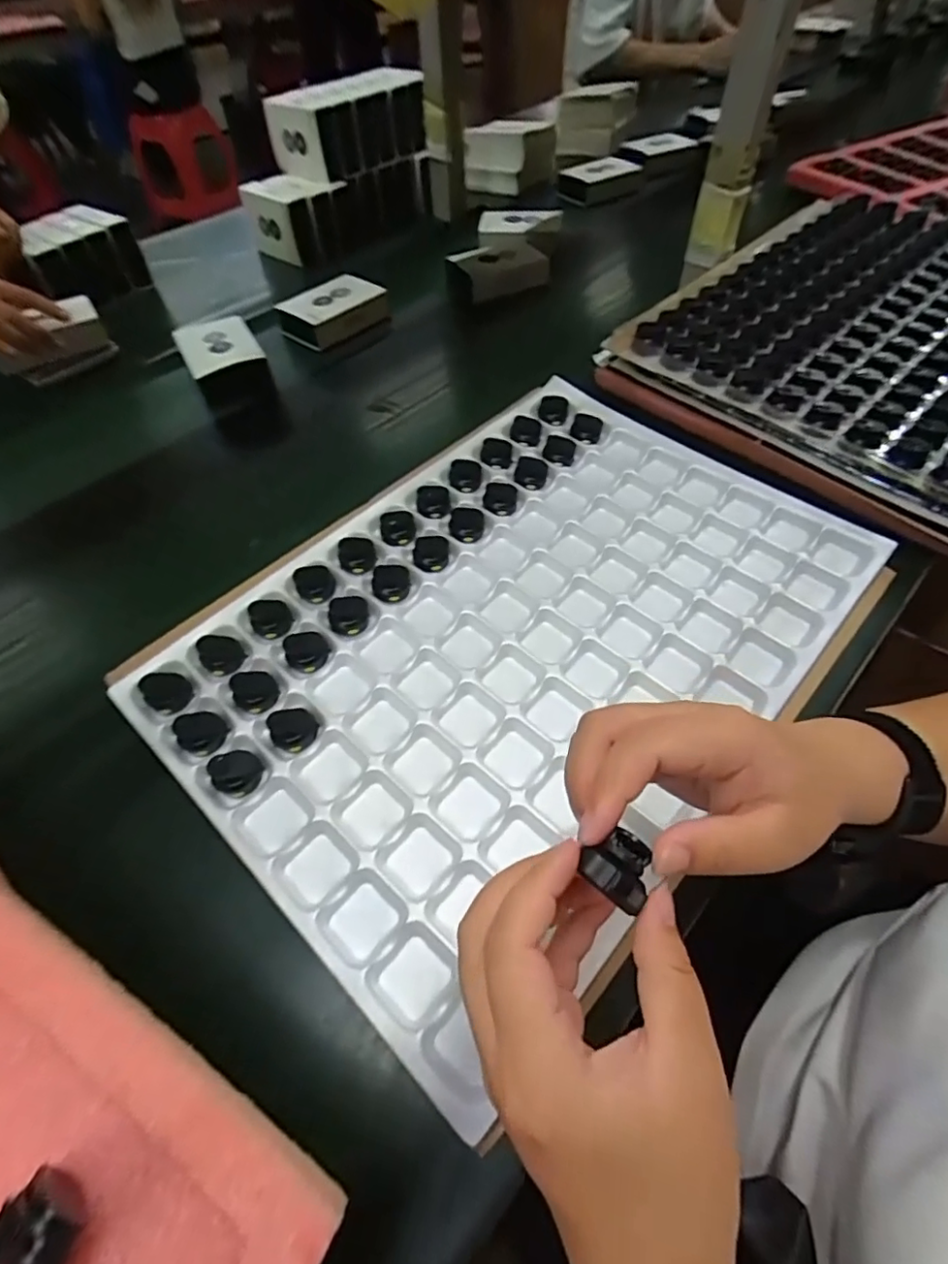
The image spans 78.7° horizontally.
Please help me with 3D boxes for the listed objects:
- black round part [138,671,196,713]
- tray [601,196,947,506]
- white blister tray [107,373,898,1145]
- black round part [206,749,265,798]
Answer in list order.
[{"bbox_3d":[-0.218,0.040,0.410,0.030,0.018,0.028,-1,53,2],"label":"black round part"},{"bbox_3d":[0.436,-0.335,0.604,0.379,0.035,0.495,36,63,26],"label":"tray"},{"bbox_3d":[0.042,-0.011,0.453,0.369,0.038,0.511,36,63,26],"label":"white blister tray"},{"bbox_3d":[-0.155,0.091,0.377,0.026,0.022,0.029,27,59,21],"label":"black round part"}]

